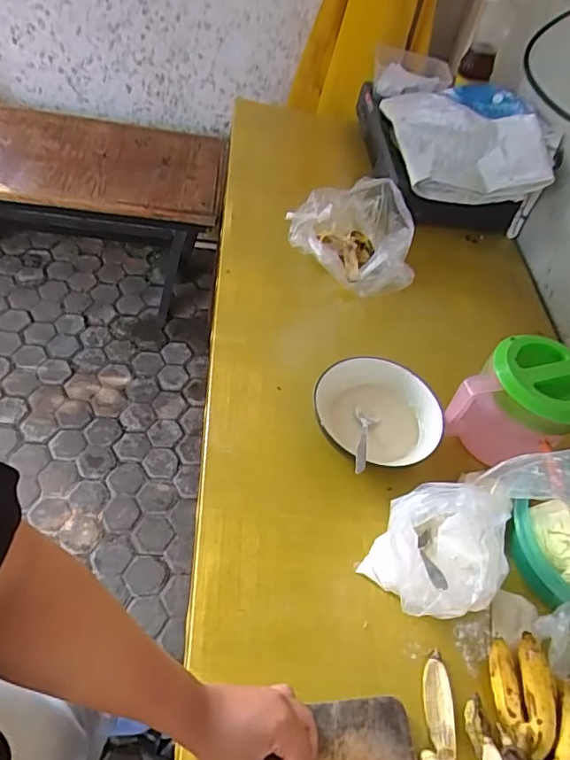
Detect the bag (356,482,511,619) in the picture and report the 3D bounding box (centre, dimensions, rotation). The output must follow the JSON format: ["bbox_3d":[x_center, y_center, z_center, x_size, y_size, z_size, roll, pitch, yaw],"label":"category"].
[{"bbox_3d":[0.161,0.192,0.594,0.133,0.142,0.122,-14,55,-22],"label":"bag"}]

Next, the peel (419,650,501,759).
[{"bbox_3d":[0.167,0.341,0.544,0.070,0.033,0.122,8,50,-5],"label":"peel"}]

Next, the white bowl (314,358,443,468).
[{"bbox_3d":[0.127,0.045,0.741,0.162,0.048,0.170,6,50,-7],"label":"white bowl"}]

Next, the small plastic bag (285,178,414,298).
[{"bbox_3d":[0.121,-0.248,0.949,0.223,0.135,0.144,23,50,7],"label":"small plastic bag"}]

